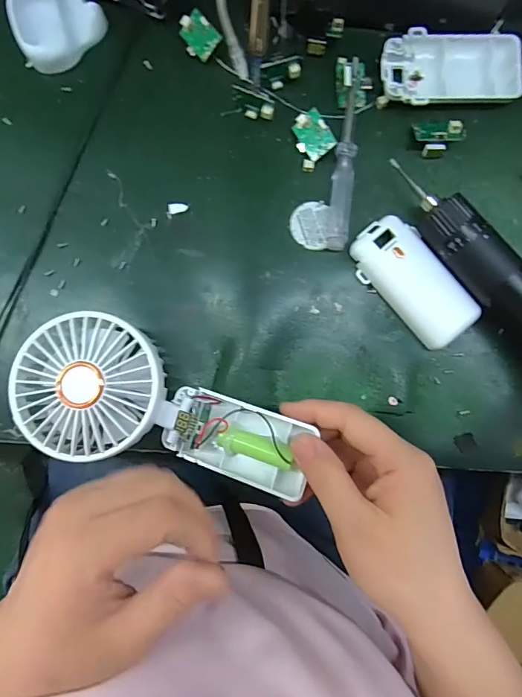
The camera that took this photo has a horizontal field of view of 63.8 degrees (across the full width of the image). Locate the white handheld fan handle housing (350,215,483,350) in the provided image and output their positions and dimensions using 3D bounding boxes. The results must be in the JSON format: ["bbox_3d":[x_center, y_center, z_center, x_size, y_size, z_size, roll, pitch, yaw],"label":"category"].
[{"bbox_3d":[0.103,-0.046,0.285,0.044,0.016,0.093,-37,86,-2],"label":"white handheld fan handle housing"}]

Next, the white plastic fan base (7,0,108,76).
[{"bbox_3d":[-0.150,-0.236,0.303,0.063,0.018,0.059,0,85,1],"label":"white plastic fan base"}]

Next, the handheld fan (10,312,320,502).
[{"bbox_3d":[-0.060,0.038,0.254,0.173,0.028,0.079,20,86,-3],"label":"handheld fan"}]

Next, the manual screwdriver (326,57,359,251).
[{"bbox_3d":[0.059,-0.135,0.294,0.015,0.010,0.133,7,85,1],"label":"manual screwdriver"}]

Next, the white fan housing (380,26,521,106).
[{"bbox_3d":[0.133,-0.194,0.295,0.096,0.017,0.051,-6,85,0],"label":"white fan housing"}]

